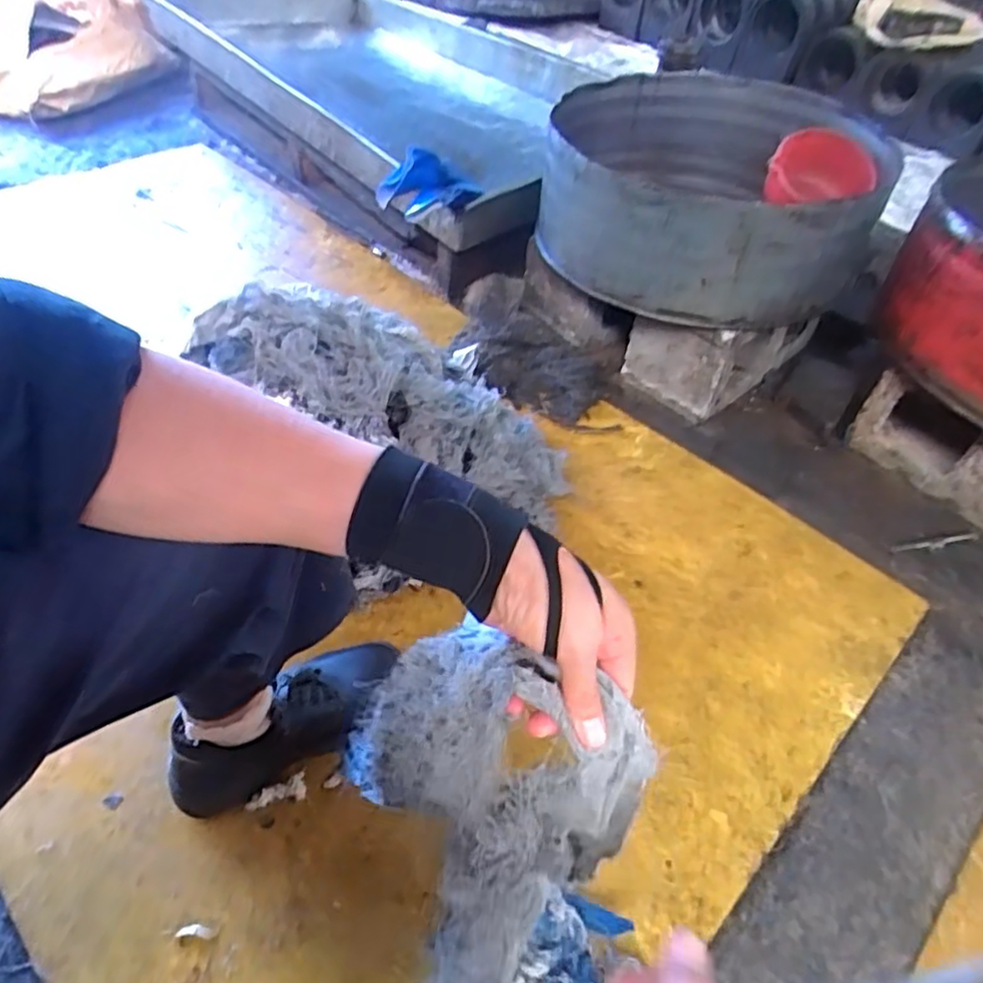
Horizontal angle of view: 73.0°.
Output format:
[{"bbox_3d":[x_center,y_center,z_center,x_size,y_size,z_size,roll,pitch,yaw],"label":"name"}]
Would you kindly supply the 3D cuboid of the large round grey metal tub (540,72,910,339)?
[{"bbox_3d":[0.353,-0.506,1.111,0.501,0.185,0.531,3,47,-3],"label":"large round grey metal tub"}]

